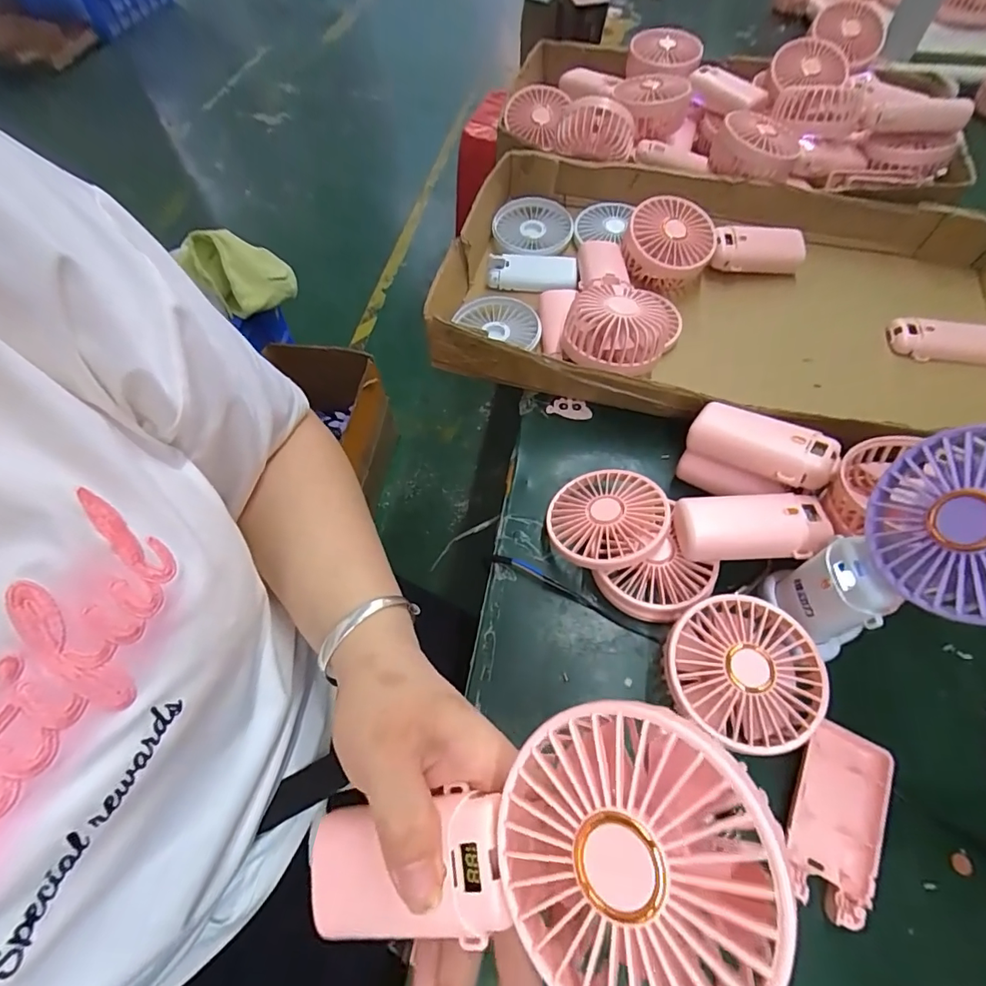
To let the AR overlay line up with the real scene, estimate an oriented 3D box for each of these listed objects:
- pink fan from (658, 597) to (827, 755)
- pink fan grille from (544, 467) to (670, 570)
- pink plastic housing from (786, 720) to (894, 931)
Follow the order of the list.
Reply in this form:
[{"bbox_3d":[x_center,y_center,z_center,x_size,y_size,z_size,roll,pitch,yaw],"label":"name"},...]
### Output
[{"bbox_3d":[0.150,0.109,0.304,0.086,0.036,0.088,-1,60,1],"label":"pink fan"},{"bbox_3d":[0.085,0.019,0.371,0.085,0.019,0.085,-9,49,11],"label":"pink fan grille"},{"bbox_3d":[0.194,0.184,0.286,0.044,0.017,0.095,25,63,15],"label":"pink plastic housing"}]

